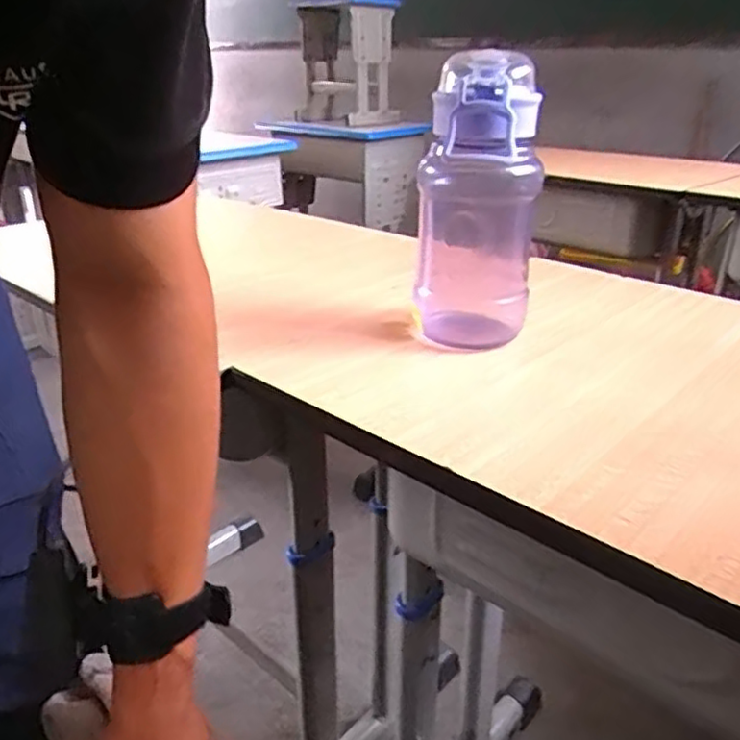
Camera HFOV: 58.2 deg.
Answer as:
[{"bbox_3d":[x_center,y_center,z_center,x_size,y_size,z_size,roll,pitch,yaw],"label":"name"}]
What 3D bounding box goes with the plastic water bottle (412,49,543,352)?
[{"bbox_3d":[0.086,-0.130,0.539,0.094,0.215,0.085,5,27,11],"label":"plastic water bottle"}]

